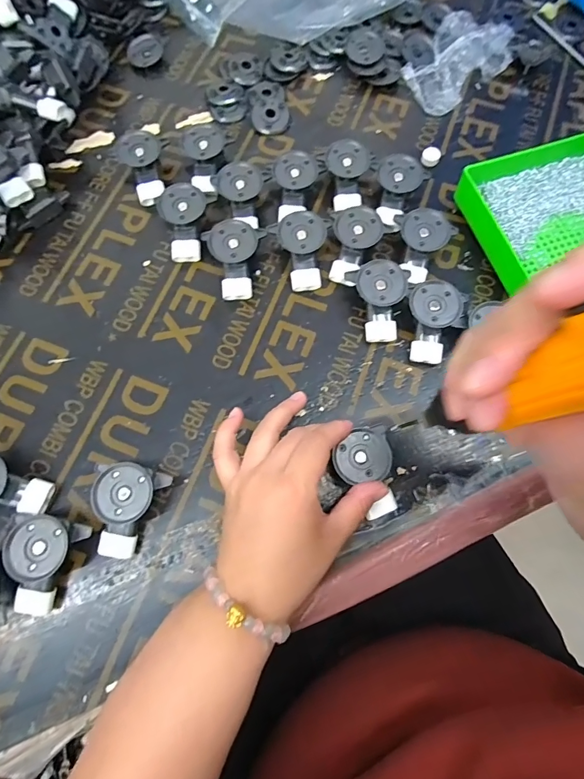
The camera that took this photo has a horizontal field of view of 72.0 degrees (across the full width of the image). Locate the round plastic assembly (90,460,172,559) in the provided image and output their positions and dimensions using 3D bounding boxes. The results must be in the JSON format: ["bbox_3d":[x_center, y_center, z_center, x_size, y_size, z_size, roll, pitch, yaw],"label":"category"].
[{"bbox_3d":[-0.127,0.089,0.301,0.048,0.029,0.066,20,74,6],"label":"round plastic assembly"}]

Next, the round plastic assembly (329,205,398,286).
[{"bbox_3d":[0.055,-0.134,0.370,0.048,0.031,0.072,33,76,10],"label":"round plastic assembly"}]

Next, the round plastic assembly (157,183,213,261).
[{"bbox_3d":[-0.103,-0.155,0.378,0.042,0.031,0.065,10,73,3],"label":"round plastic assembly"}]

